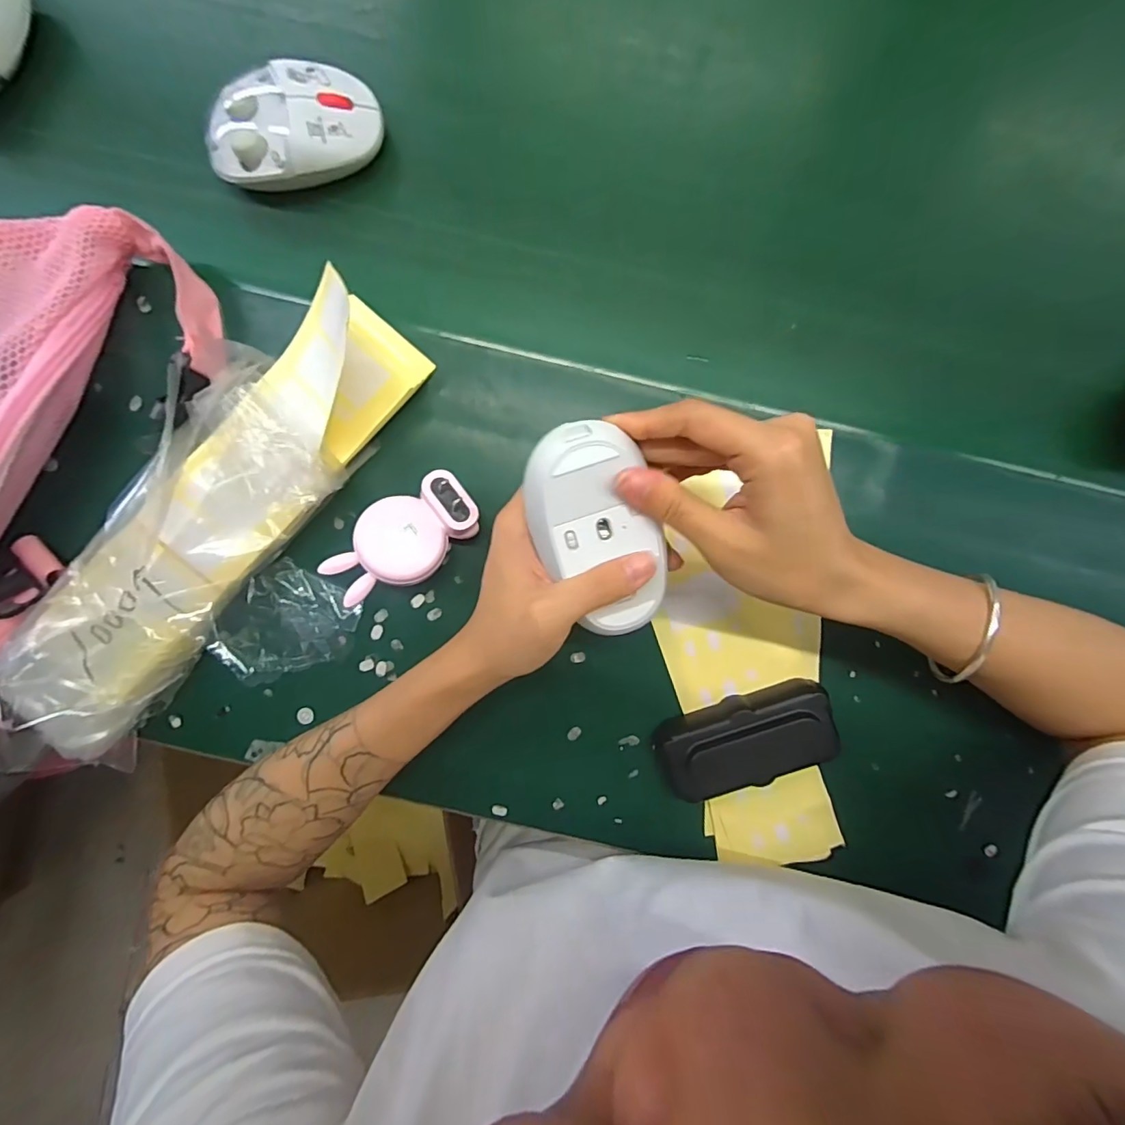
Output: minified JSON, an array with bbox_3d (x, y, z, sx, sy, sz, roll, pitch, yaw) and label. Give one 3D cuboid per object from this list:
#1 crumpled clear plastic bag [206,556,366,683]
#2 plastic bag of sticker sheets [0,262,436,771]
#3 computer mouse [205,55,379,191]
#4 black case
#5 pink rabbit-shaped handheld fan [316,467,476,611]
[{"bbox_3d":[-0.163,0.034,0.303,0.069,0.052,0.057,45,91,-1],"label":"crumpled clear plastic bag"},{"bbox_3d":[-0.204,-0.025,0.296,0.097,0.064,0.310,36,91,-1],"label":"plastic bag of sticker sheets"},{"bbox_3d":[-0.163,-0.261,0.311,0.102,0.031,0.066,-1,92,0],"label":"computer mouse"},{"bbox_3d":[0.114,0.111,0.319,0.106,0.024,0.049,-22,92,1],"label":"black case"},{"bbox_3d":[-0.094,-0.013,0.310,0.092,0.033,0.049,-35,91,1],"label":"pink rabbit-shaped handheld fan"}]

